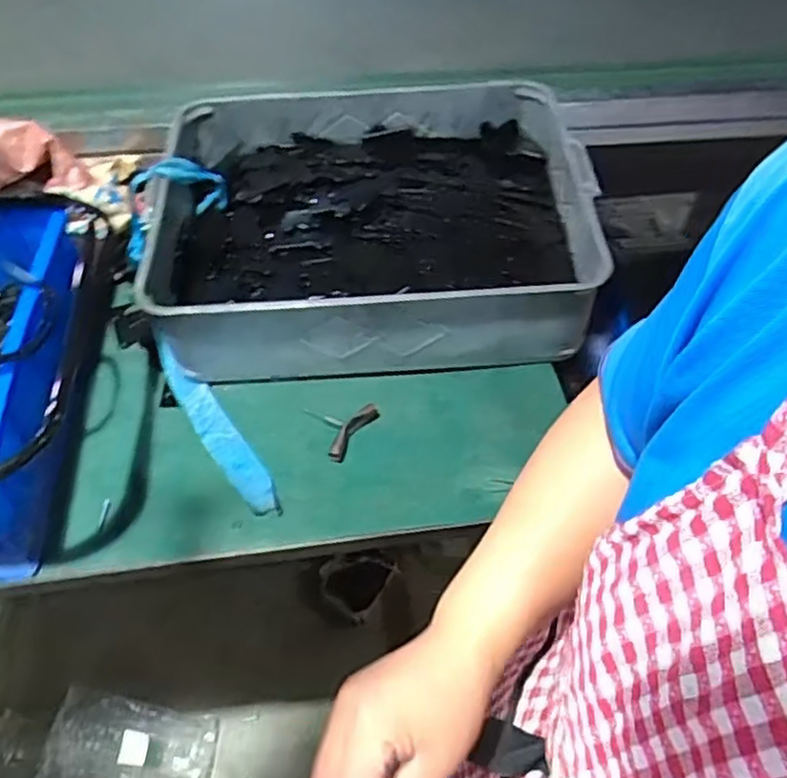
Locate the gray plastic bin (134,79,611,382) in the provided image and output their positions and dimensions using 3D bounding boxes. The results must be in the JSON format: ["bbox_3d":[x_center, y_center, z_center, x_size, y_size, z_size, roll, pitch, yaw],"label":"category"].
[{"bbox_3d":[-0.028,-0.204,0.908,0.502,0.158,0.385,-3,52,-1],"label":"gray plastic bin"}]

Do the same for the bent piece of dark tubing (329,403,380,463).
[{"bbox_3d":[-0.043,0.044,0.786,0.016,0.029,0.085,25,56,19],"label":"bent piece of dark tubing"}]

